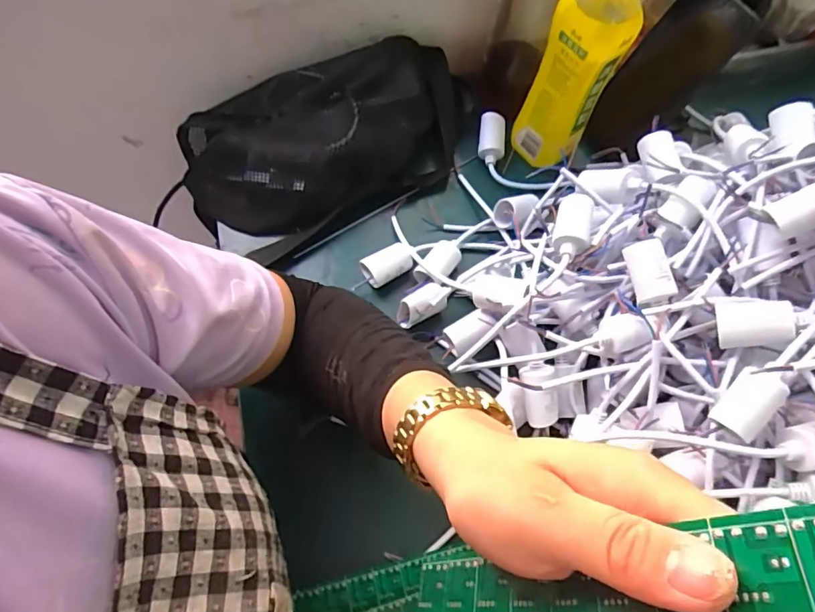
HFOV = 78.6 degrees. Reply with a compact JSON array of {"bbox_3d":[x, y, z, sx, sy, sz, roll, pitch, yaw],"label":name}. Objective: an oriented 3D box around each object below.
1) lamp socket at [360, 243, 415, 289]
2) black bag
[{"bbox_3d":[-0.019,-0.037,0.477,0.048,0.030,0.029,-19,67,-10],"label":"lamp socket"},{"bbox_3d":[-0.081,-0.167,0.497,0.290,0.073,0.142,-16,67,-8],"label":"black bag"}]

